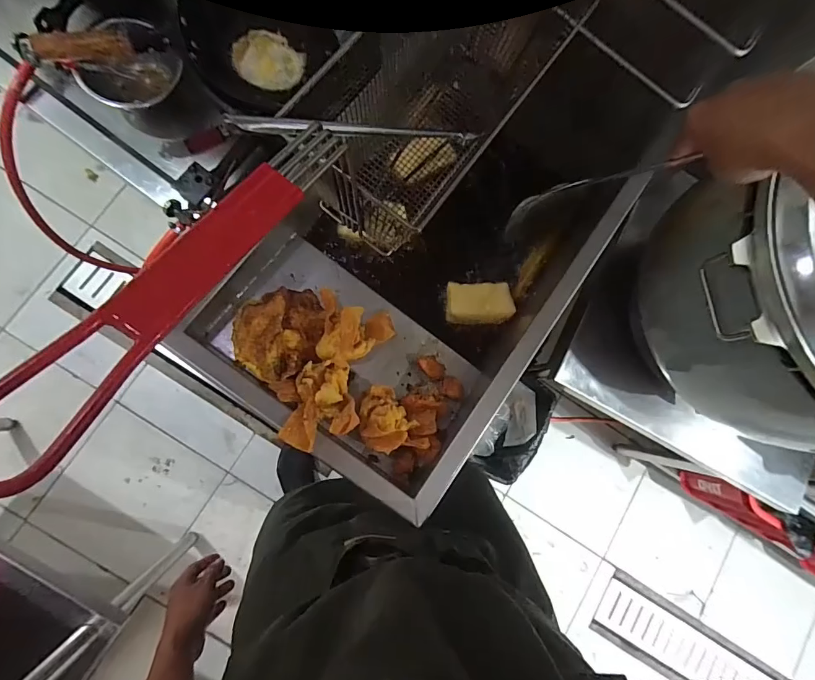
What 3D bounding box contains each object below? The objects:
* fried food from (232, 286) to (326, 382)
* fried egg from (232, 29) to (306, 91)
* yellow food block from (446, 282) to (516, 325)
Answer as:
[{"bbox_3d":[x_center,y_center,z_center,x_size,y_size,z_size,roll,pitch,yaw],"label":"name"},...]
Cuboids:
[{"bbox_3d":[-0.172,-0.009,0.569,0.129,0.035,0.119,1,82,-8],"label":"fried food"},{"bbox_3d":[-0.222,-0.460,0.682,0.110,0.022,0.094,13,81,-6],"label":"fried egg"},{"bbox_3d":[0.117,-0.060,0.666,0.103,0.031,0.067,-2,83,-8],"label":"yellow food block"}]

